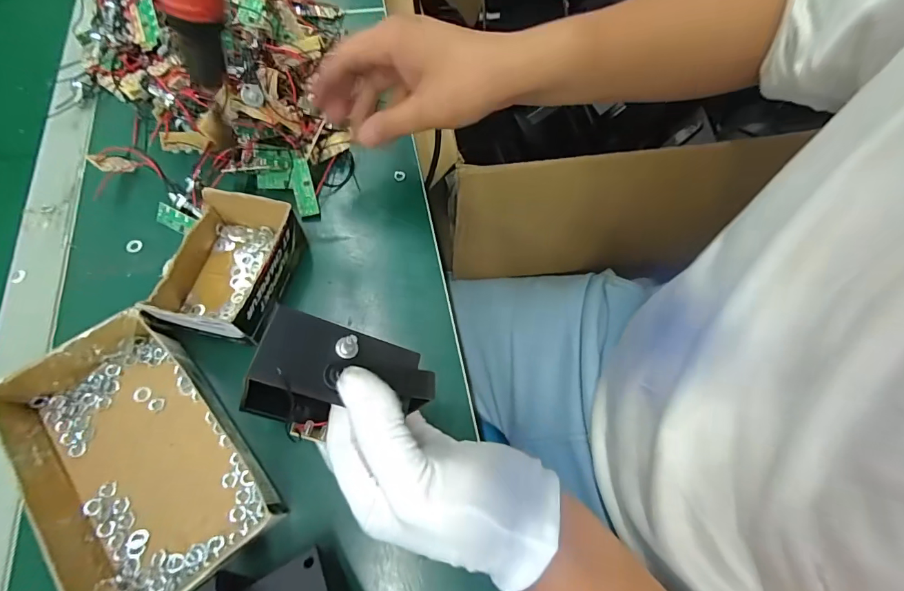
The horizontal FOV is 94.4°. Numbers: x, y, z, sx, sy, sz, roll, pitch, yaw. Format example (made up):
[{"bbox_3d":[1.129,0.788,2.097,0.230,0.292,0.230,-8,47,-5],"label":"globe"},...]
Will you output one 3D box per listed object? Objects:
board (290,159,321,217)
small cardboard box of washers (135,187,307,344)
[{"bbox_3d":[-0.130,-0.094,0.365,0.019,0.004,0.048,-12,97,-8],"label":"board"},{"bbox_3d":[-0.170,-0.021,0.320,0.092,0.048,0.111,7,66,1],"label":"small cardboard box of washers"}]

